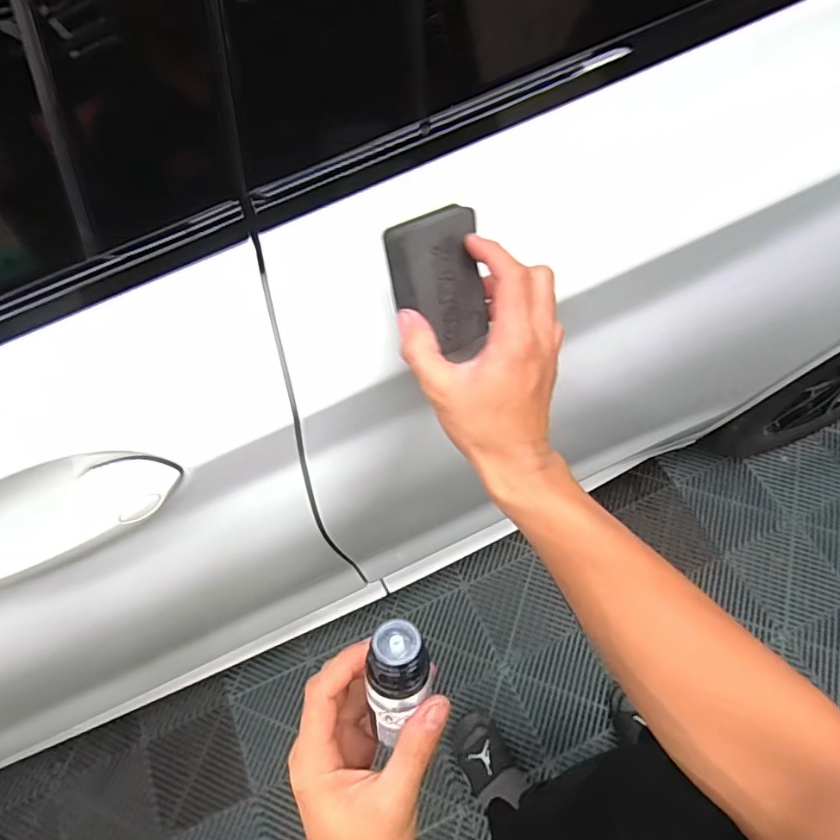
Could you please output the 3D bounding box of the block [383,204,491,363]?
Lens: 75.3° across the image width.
[{"bbox_3d":[0.013,-0.082,0.340,0.056,0.091,0.016,-28,38,-22],"label":"block"}]

